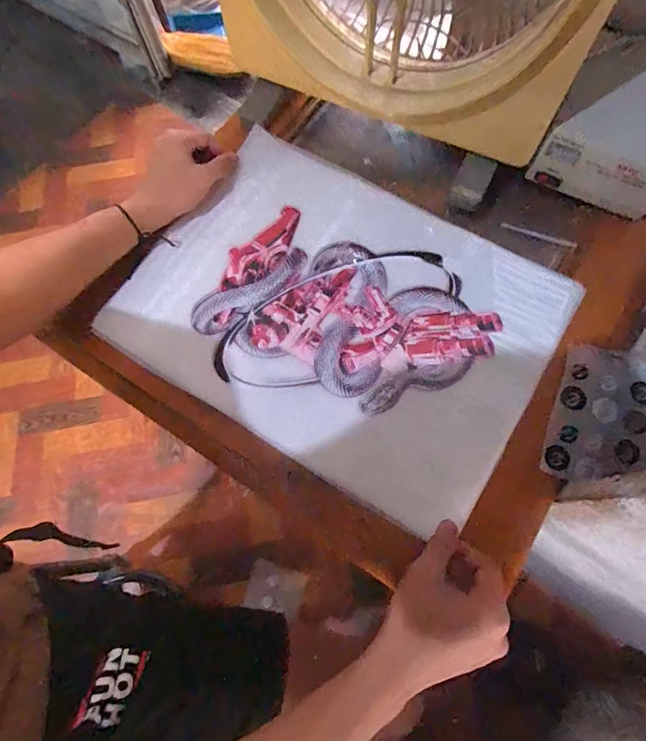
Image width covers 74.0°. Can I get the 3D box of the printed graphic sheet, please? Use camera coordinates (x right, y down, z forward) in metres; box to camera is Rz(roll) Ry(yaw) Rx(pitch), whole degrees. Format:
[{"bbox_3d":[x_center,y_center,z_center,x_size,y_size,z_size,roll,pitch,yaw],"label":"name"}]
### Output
[{"bbox_3d":[0.019,-0.074,0.488,0.438,0.012,0.341,30,75,11],"label":"printed graphic sheet"}]

